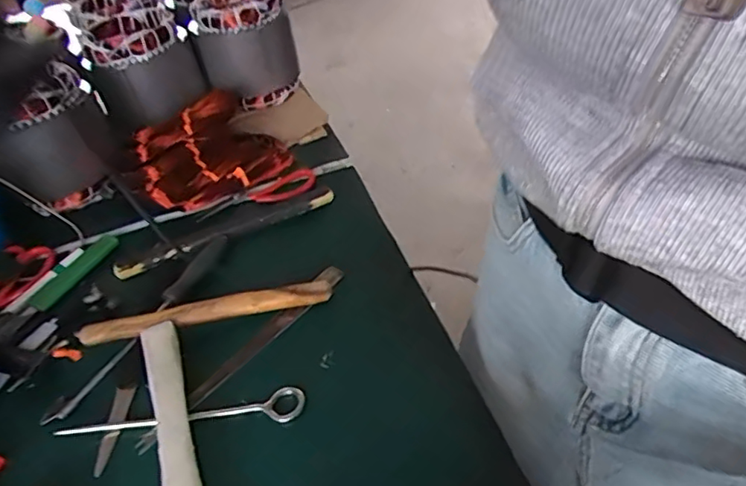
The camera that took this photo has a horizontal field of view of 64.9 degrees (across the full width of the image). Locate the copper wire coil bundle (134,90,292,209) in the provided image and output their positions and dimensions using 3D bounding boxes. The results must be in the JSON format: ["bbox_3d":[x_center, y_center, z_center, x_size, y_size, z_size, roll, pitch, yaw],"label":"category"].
[{"bbox_3d":[-0.243,-0.139,0.822,0.205,0.065,0.194,-27,44,-17],"label":"copper wire coil bundle"}]

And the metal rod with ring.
[{"bbox_3d":[-0.168,0.158,0.514,0.214,0.009,0.035,-12,42,-2],"label":"metal rod with ring"}]

